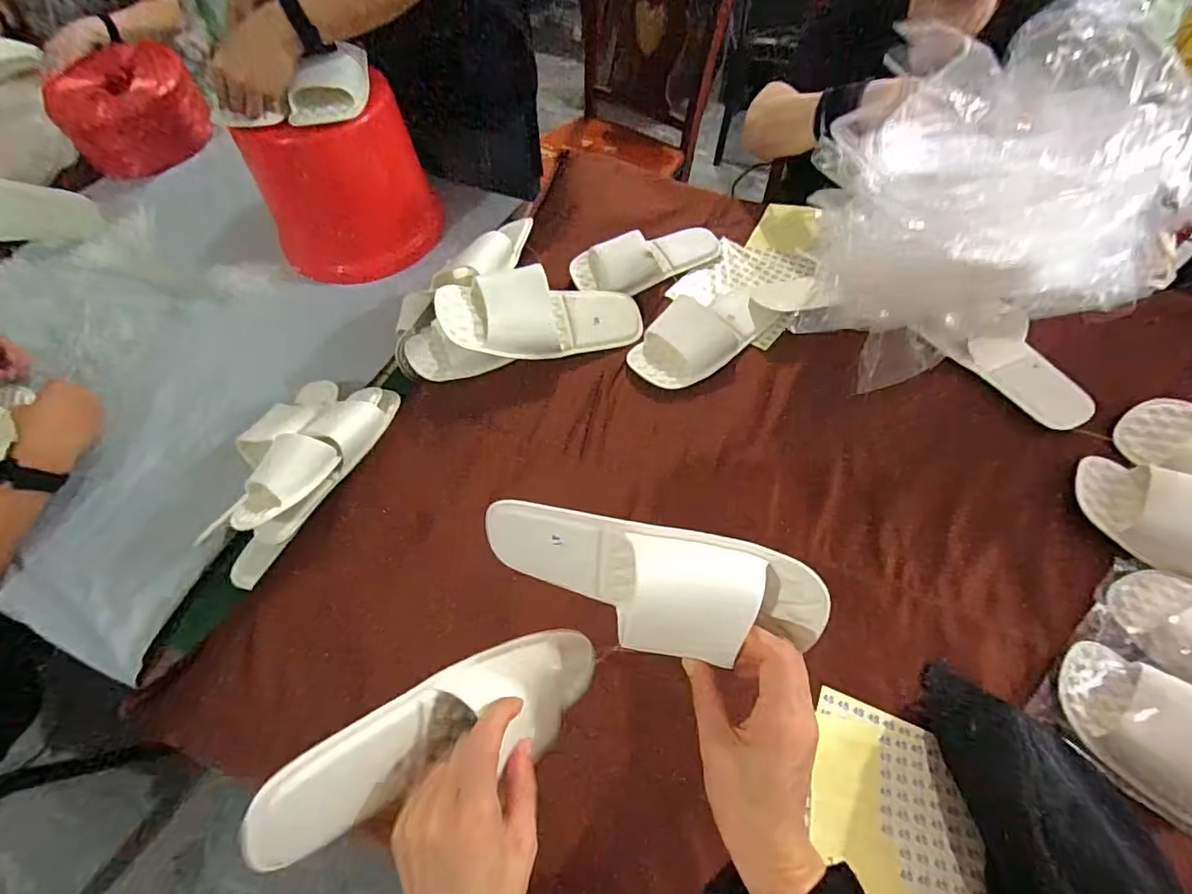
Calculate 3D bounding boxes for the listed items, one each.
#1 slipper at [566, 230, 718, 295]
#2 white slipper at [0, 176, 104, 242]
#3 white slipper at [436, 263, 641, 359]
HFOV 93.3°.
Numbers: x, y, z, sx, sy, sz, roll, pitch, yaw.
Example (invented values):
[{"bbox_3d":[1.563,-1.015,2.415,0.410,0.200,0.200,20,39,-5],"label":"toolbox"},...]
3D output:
[{"bbox_3d":[0.080,-0.282,0.821,0.234,0.046,0.096,-20,60,-11],"label":"slipper"},{"bbox_3d":[-1.083,-0.443,1.050,0.253,0.031,0.111,0,97,-21],"label":"white slipper"},{"bbox_3d":[-0.066,-0.178,0.740,0.271,0.066,0.105,-3,57,-24],"label":"white slipper"}]

